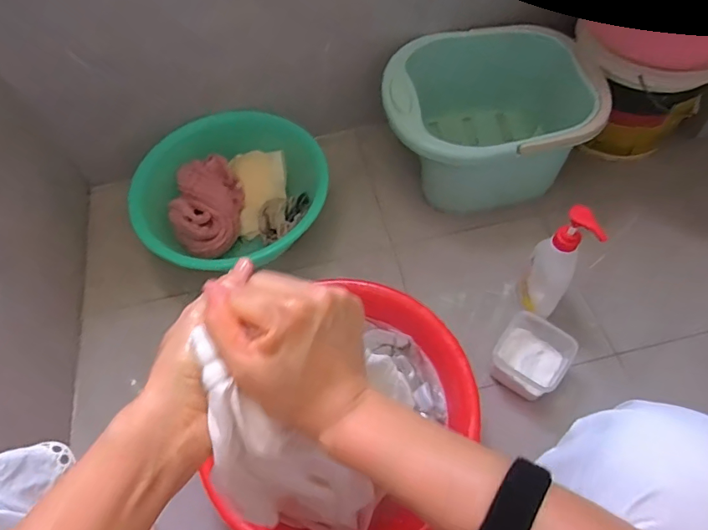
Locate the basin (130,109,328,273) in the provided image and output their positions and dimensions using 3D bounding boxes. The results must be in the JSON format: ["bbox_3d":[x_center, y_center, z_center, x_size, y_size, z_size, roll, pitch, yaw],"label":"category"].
[{"bbox_3d":[-0.221,-0.142,0.926,0.346,0.148,0.321,12,62,11],"label":"basin"}]

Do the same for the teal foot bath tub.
[{"bbox_3d":[0.254,-0.270,0.951,0.383,0.232,0.301,1,60,4],"label":"teal foot bath tub"}]

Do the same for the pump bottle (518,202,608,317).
[{"bbox_3d":[0.310,0.012,0.753,0.063,0.248,0.088,13,62,11],"label":"pump bottle"}]

